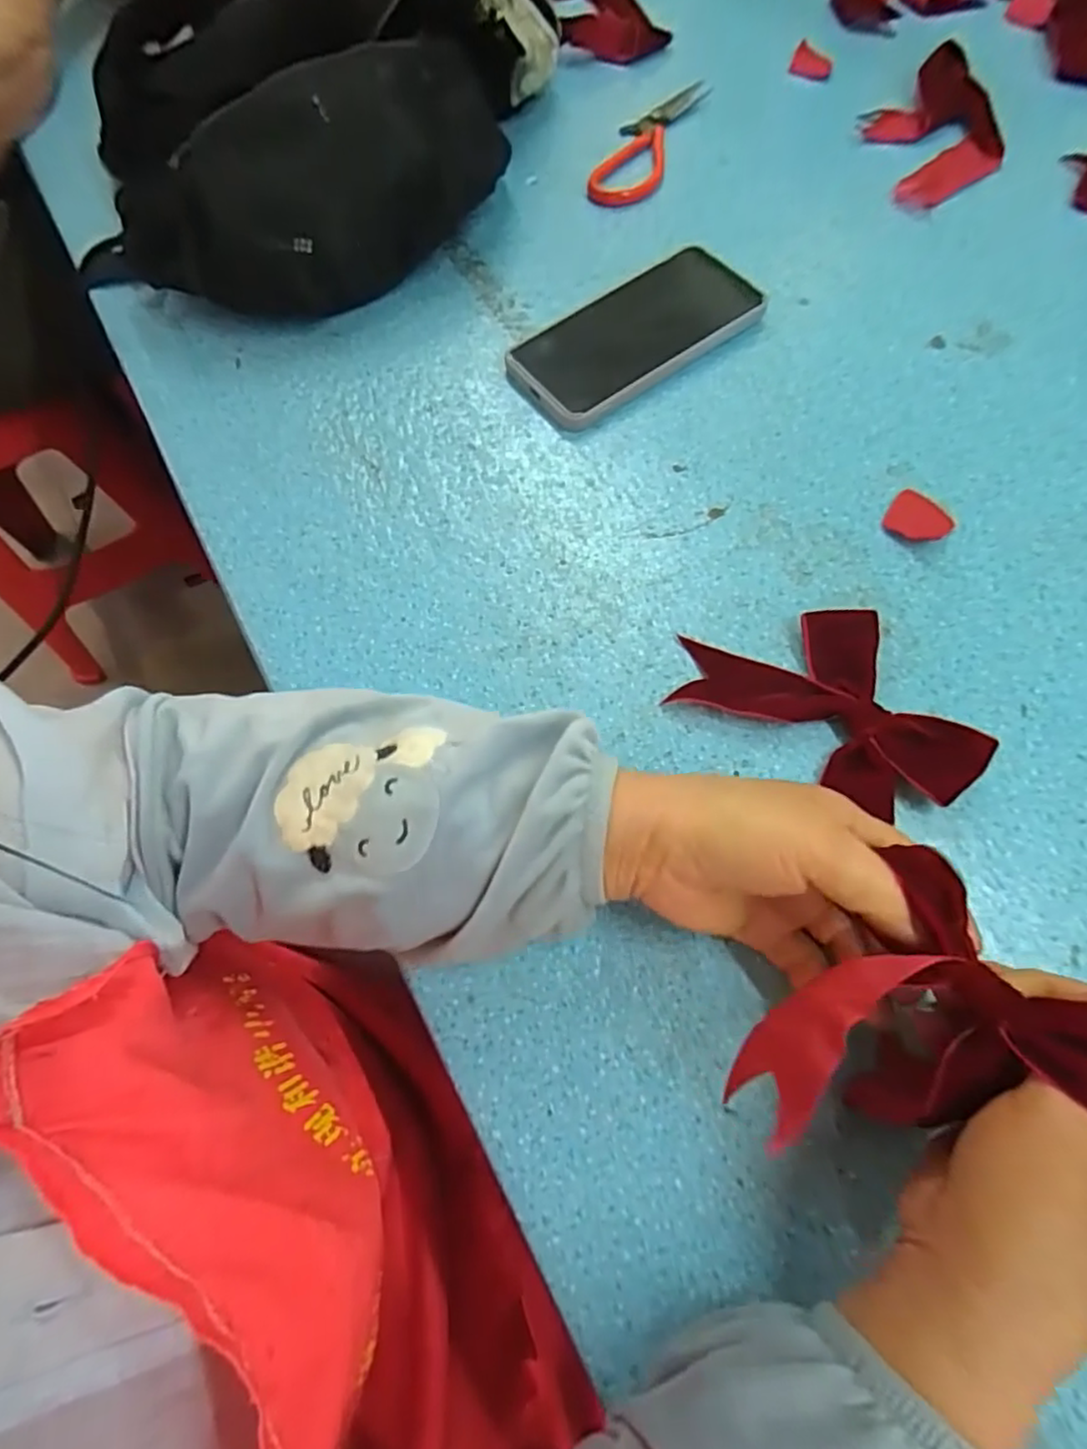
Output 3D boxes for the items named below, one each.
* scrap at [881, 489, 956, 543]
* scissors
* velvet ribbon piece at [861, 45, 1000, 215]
[{"bbox_3d":[0.214,-0.117,0.380,0.033,0.004,0.032,-1,68,2],"label":"scrap"},{"bbox_3d":[0.081,-0.455,0.521,0.046,0.009,0.159,21,71,11],"label":"scissors"},{"bbox_3d":[0.298,-0.457,0.511,0.089,0.024,0.149,-8,68,0],"label":"velvet ribbon piece"}]

